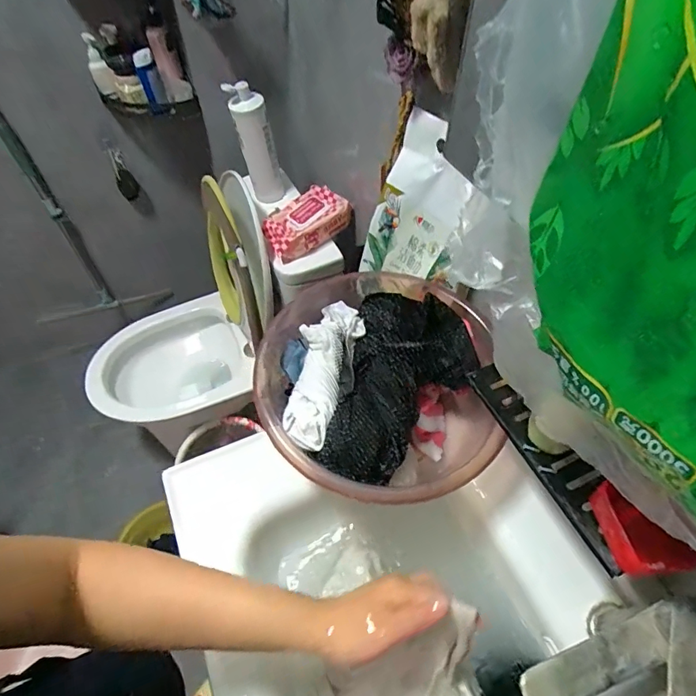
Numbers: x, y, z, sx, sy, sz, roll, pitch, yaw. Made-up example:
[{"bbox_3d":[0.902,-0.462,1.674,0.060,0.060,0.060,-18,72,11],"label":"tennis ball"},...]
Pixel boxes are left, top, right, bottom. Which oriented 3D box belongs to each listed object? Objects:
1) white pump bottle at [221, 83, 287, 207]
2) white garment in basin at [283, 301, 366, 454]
[{"bbox_3d":[-0.202,-0.454,0.990,0.094,0.251,0.089,-9,55,-7],"label":"white pump bottle"},{"bbox_3d":[-0.031,0.031,0.599,0.086,0.063,0.233,7,54,5],"label":"white garment in basin"}]

